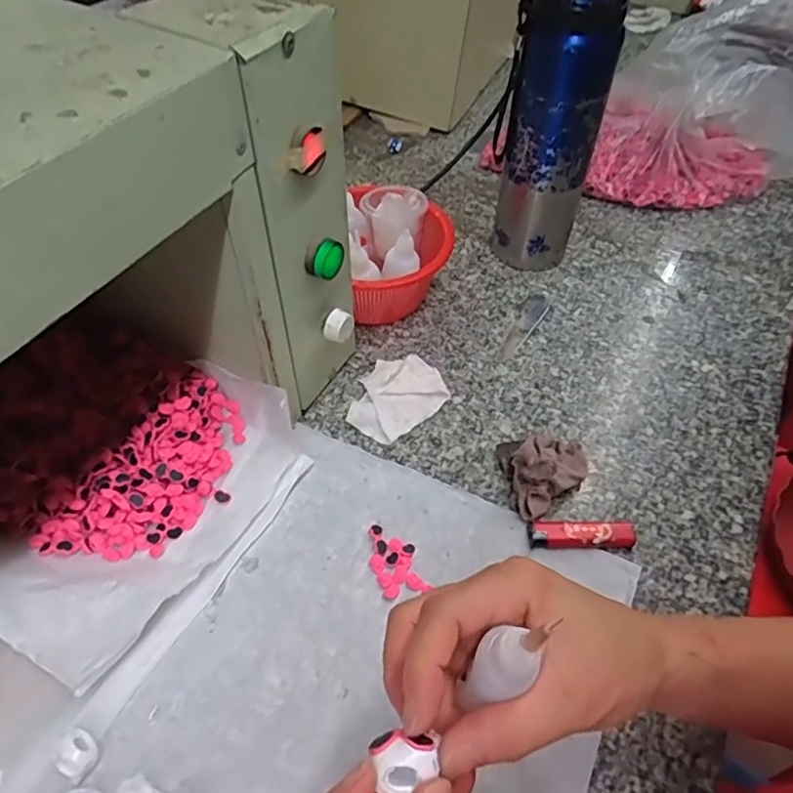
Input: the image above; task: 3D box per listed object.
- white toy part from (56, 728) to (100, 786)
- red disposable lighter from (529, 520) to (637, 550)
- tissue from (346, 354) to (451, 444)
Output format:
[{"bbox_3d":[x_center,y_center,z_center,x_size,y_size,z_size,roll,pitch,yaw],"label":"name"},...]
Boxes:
[{"bbox_3d":[-0.181,0.204,0.339,0.021,0.014,0.021,24,54,14],"label":"white toy part"},{"bbox_3d":[0.137,0.100,0.438,0.077,0.011,0.021,2,52,-3],"label":"red disposable lighter"},{"bbox_3d":[0.000,0.000,0.515,0.070,0.010,0.089,31,56,19],"label":"tissue"}]

